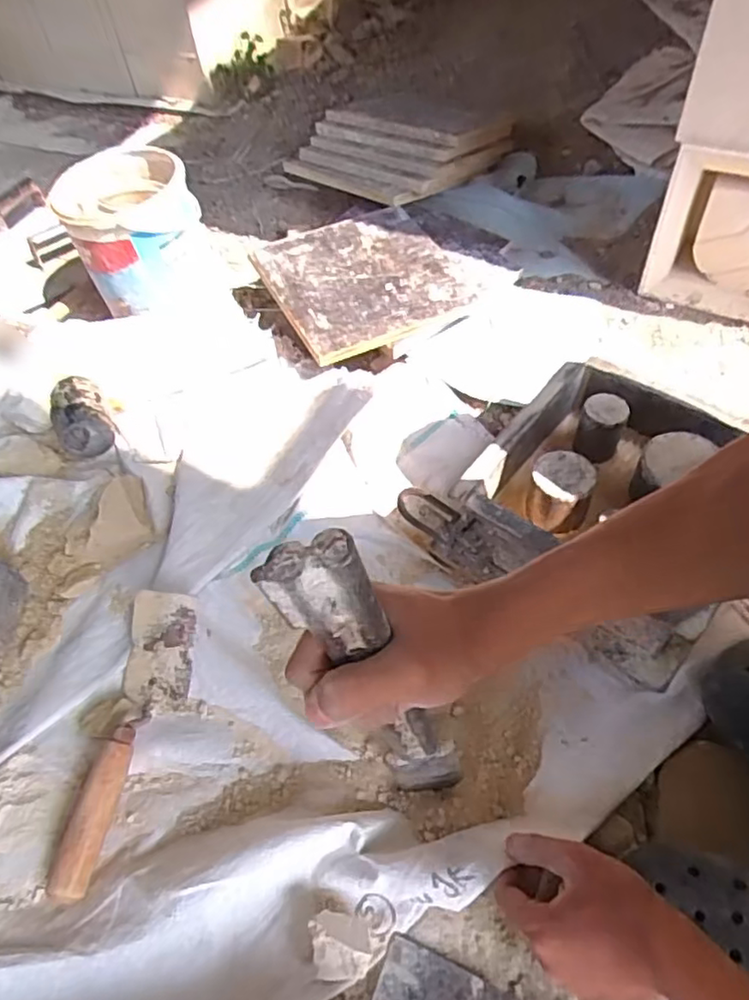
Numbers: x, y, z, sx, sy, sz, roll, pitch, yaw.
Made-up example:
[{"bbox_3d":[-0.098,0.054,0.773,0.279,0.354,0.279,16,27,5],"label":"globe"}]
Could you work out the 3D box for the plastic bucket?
[{"bbox_3d":[-0.317,-0.355,0.883,0.171,0.181,0.167,-4,53,5],"label":"plastic bucket"}]

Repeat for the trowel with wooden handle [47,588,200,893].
[{"bbox_3d":[-0.224,0.212,0.576,0.065,0.045,0.261,4,55,9],"label":"trowel with wooden handle"}]

